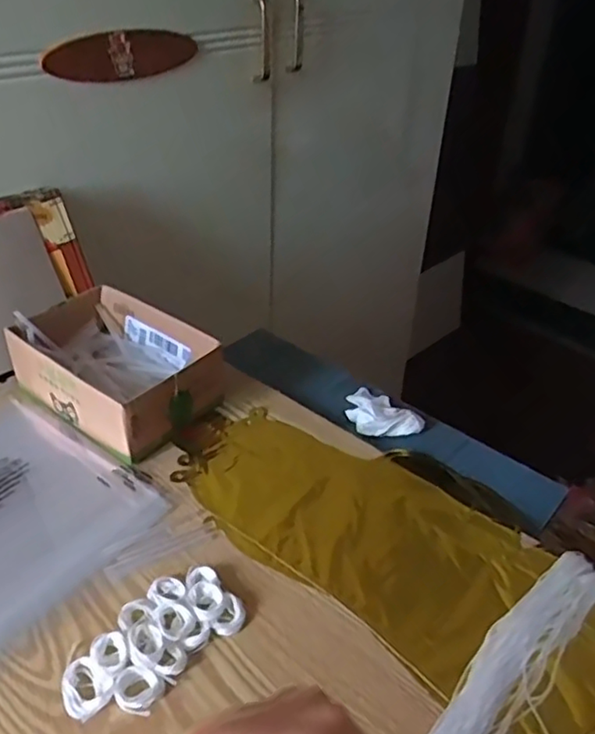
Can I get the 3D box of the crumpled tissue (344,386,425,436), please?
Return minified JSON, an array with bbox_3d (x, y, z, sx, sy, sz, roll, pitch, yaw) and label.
[{"bbox_3d":[0.081,0.045,0.637,0.085,0.024,0.061,29,44,31],"label":"crumpled tissue"}]

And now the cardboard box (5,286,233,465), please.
[{"bbox_3d":[-0.181,-0.003,0.631,0.190,0.067,0.134,26,43,28],"label":"cardboard box"}]

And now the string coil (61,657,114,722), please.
[{"bbox_3d":[-0.136,0.204,0.399,0.037,0.006,0.029,27,43,29],"label":"string coil"}]

